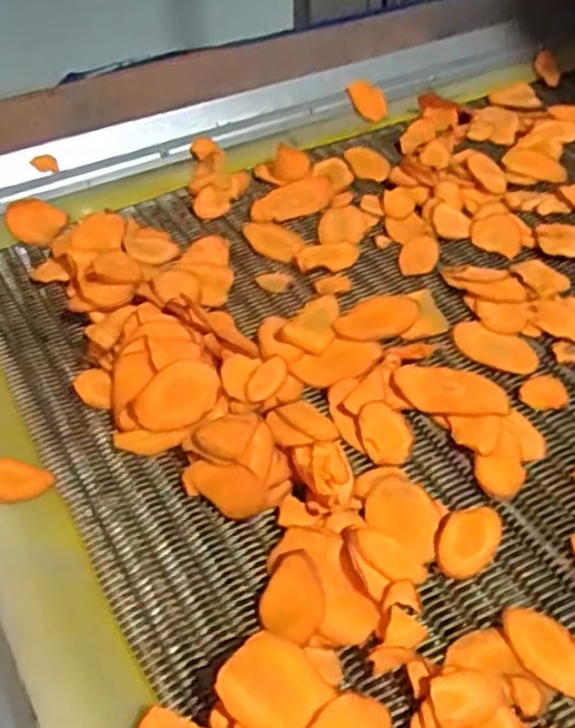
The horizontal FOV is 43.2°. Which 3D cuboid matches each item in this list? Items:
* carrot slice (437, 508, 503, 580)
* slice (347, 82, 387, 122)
[{"bbox_3d":[0.108,0.105,0.431,0.032,0.006,0.048,22,51,20],"label":"carrot slice"},{"bbox_3d":[0.087,-0.281,0.772,0.034,0.005,0.049,-34,92,-15],"label":"slice"}]

